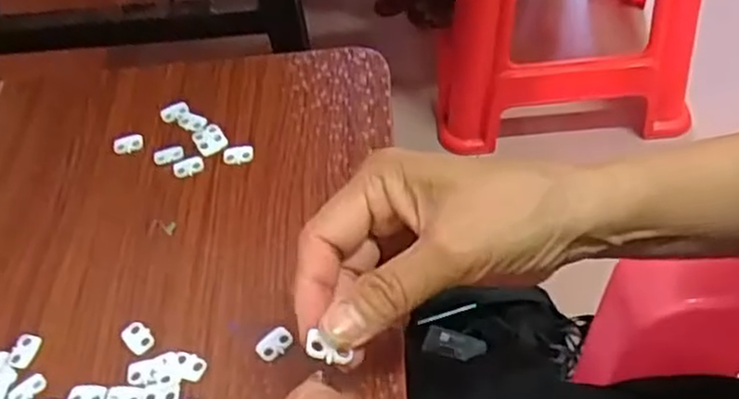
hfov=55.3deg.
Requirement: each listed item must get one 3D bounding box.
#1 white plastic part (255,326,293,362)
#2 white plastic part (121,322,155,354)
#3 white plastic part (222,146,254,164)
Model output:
[{"bbox_3d":[-0.049,0.075,0.367,0.013,0.005,0.019,33,62,28],"label":"white plastic part"},{"bbox_3d":[-0.124,0.073,0.377,0.013,0.004,0.020,-37,57,-22],"label":"white plastic part"},{"bbox_3d":[-0.085,-0.029,0.453,0.021,0.004,0.012,-3,51,4],"label":"white plastic part"}]

